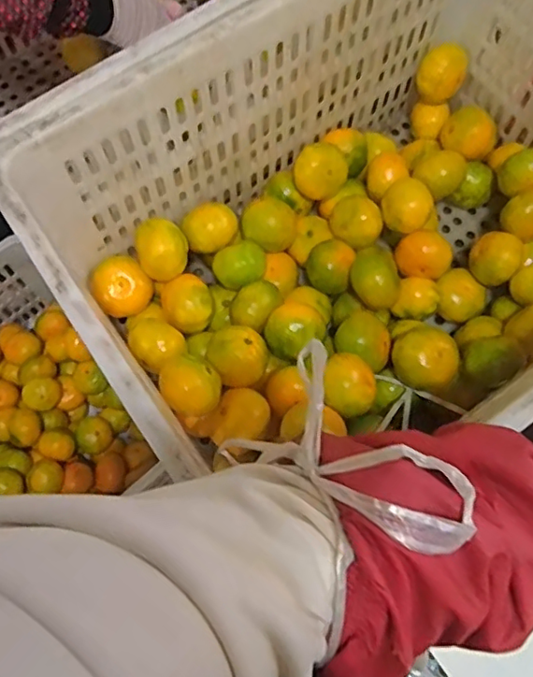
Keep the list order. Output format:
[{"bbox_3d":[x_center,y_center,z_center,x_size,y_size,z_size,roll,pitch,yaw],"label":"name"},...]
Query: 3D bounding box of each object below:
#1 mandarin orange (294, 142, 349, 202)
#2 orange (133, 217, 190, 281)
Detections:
[{"bbox_3d":[0.069,-0.198,0.707,0.070,0.054,0.060,-15,71,-4],"label":"mandarin orange"},{"bbox_3d":[-0.117,-0.100,0.643,0.058,0.047,0.067,-36,74,-11],"label":"orange"}]

